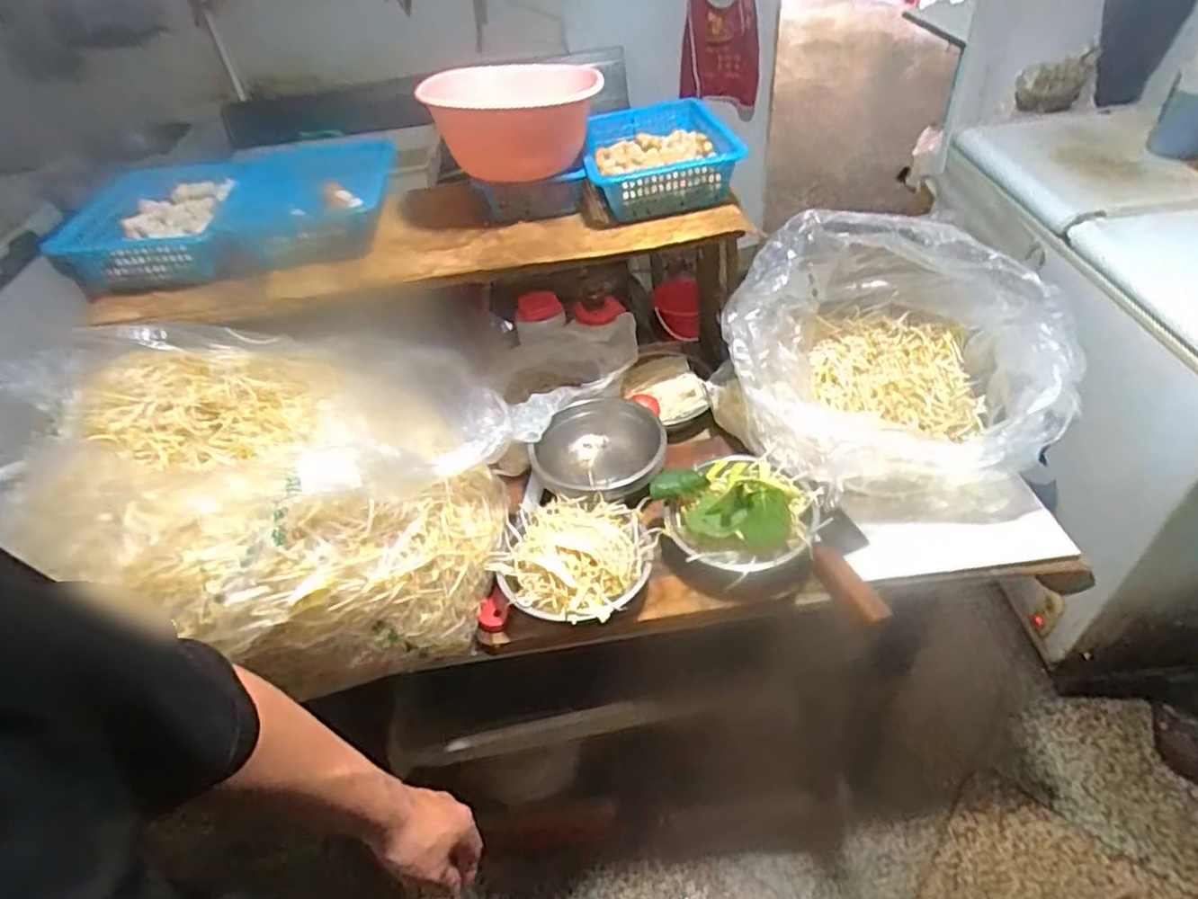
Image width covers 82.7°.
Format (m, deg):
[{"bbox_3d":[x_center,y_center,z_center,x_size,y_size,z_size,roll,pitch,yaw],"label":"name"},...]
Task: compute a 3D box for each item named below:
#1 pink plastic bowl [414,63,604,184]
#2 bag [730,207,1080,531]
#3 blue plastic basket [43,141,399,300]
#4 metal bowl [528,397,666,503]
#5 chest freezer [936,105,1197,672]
[{"bbox_3d":[-0.112,-0.442,0.914,0.220,0.106,0.184,-3,44,5],"label":"pink plastic bowl"},{"bbox_3d":[0.400,-0.144,0.959,0.433,0.268,0.437,-2,44,6],"label":"bag"},{"bbox_3d":[-0.520,-0.348,1.003,0.429,0.084,0.308,-4,44,4],"label":"blue plastic basket"},{"bbox_3d":[0.010,0.014,0.961,0.181,0.089,0.184,-4,44,4],"label":"metal bowl"},{"bbox_3d":[1.140,-0.189,1.472,0.564,0.703,0.993,-6,44,2],"label":"chest freezer"}]

